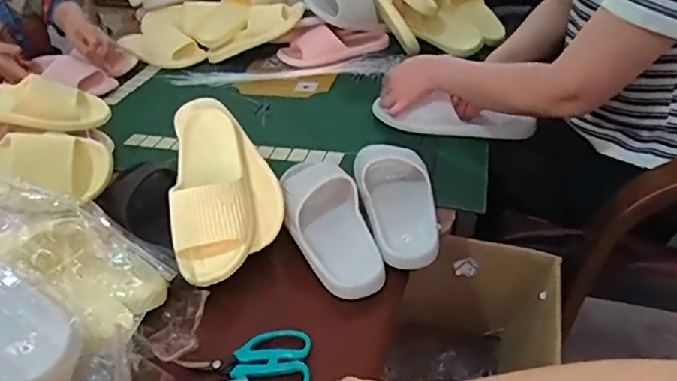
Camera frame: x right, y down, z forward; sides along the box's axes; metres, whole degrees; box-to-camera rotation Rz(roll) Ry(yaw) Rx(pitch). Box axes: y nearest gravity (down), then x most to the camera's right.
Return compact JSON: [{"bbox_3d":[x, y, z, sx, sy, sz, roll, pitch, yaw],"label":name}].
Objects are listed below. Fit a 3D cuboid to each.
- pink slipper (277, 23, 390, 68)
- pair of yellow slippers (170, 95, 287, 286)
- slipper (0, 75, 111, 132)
[{"bbox_3d":[-0.008,-0.330,1.260,0.241,0.068,0.085,-9,37,-8],"label":"pink slipper"},{"bbox_3d":[-0.160,-0.007,0.776,0.148,0.095,0.282,-1,63,-21],"label":"pair of yellow slippers"},{"bbox_3d":[-0.506,-0.139,0.882,0.260,0.073,0.071,0,35,-19],"label":"slipper"}]

